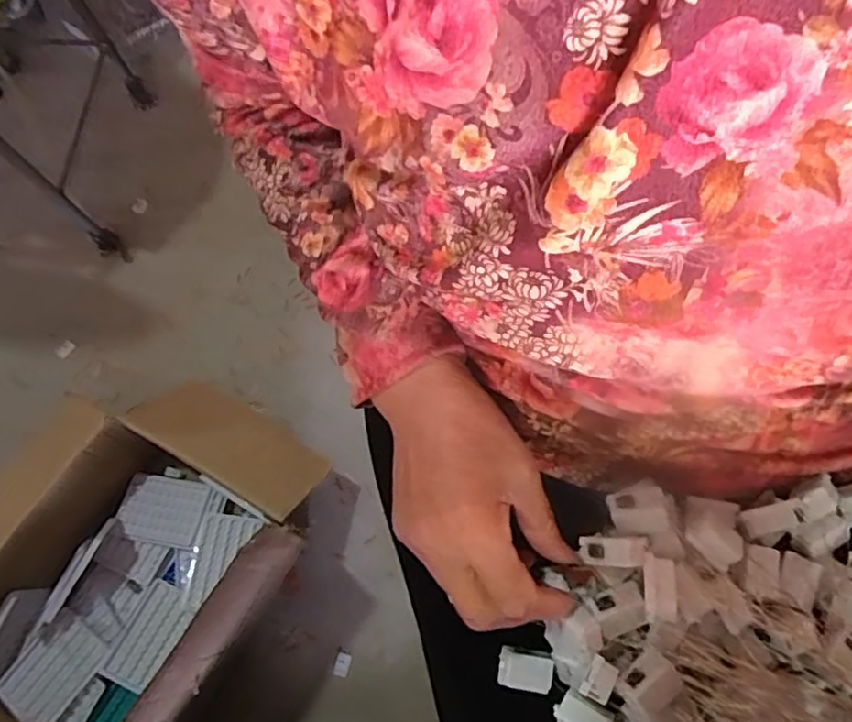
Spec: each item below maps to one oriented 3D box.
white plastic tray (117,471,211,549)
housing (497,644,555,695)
[{"bbox_3d":[-0.375,0.209,0.880,0.120,0.017,0.093,9,70,0],"label":"white plastic tray"},{"bbox_3d":[0.053,0.165,0.332,0.027,0.009,0.020,9,71,4],"label":"housing"}]

